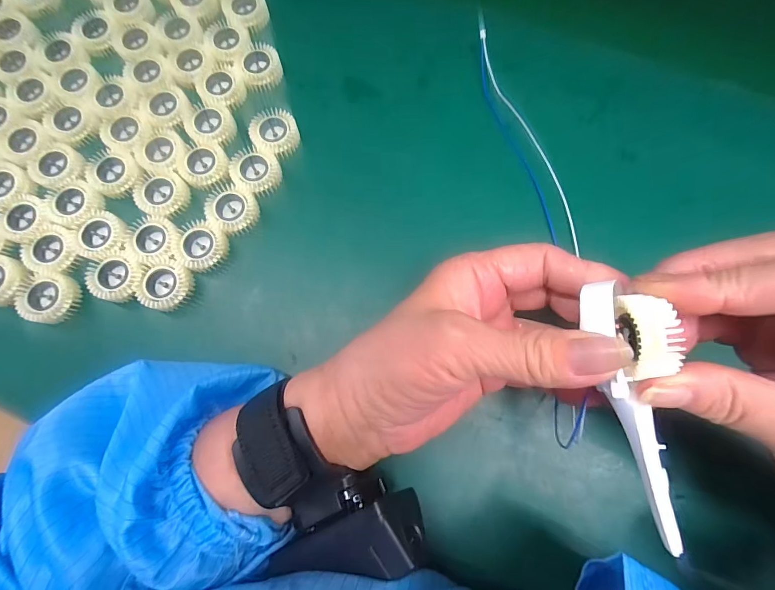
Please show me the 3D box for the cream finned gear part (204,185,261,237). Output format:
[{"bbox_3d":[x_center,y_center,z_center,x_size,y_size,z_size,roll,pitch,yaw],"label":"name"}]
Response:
[{"bbox_3d":[-0.101,-0.056,0.248,0.032,0.008,0.030,0,78,1],"label":"cream finned gear part"}]

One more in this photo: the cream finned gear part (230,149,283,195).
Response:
[{"bbox_3d":[-0.088,-0.083,0.255,0.032,0.006,0.029,22,79,5],"label":"cream finned gear part"}]

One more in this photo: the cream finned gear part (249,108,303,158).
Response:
[{"bbox_3d":[-0.077,-0.111,0.261,0.032,0.010,0.033,0,78,1],"label":"cream finned gear part"}]

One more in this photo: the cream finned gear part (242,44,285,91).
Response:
[{"bbox_3d":[-0.091,-0.166,0.277,0.028,0.010,0.030,-19,78,-3],"label":"cream finned gear part"}]

